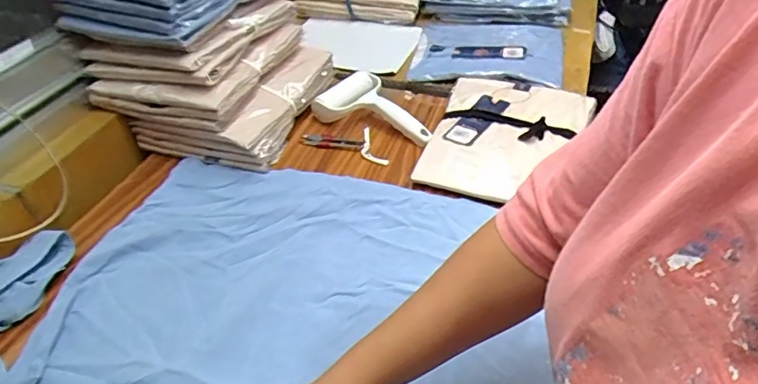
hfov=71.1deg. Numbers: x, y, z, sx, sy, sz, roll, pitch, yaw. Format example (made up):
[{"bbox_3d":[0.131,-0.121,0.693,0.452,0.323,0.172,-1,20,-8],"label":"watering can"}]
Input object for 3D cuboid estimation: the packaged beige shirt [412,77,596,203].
[{"bbox_3d":[0.185,-0.082,0.763,0.205,0.036,0.256,13,44,16],"label":"packaged beige shirt"}]

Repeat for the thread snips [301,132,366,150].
[{"bbox_3d":[-0.069,-0.078,0.788,0.096,0.008,0.030,6,42,9],"label":"thread snips"}]

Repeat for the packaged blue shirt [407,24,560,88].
[{"bbox_3d":[0.192,-0.256,0.937,0.250,0.023,0.216,5,42,8],"label":"packaged blue shirt"}]

